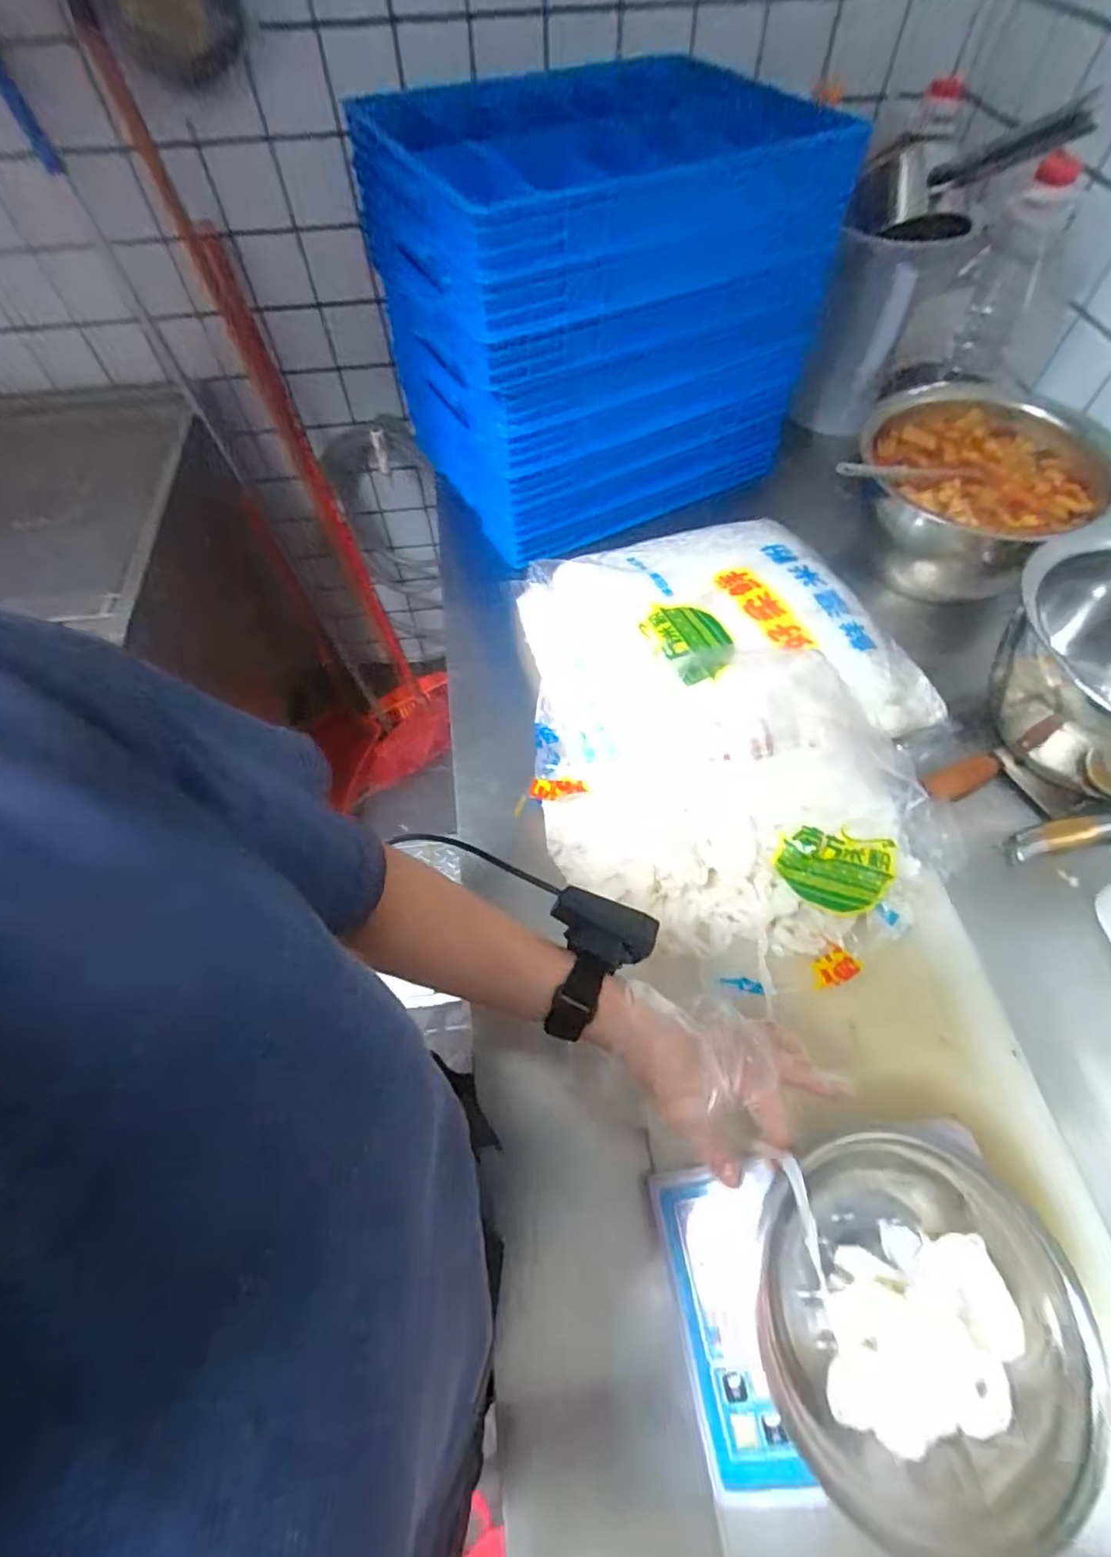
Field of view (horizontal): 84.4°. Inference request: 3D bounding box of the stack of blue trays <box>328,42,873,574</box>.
[{"bbox_3d":[0.047,-0.566,0.767,0.438,0.375,0.334,-19,61,-9],"label":"stack of blue trays"}]

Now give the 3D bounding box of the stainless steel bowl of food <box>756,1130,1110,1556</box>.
[{"bbox_3d":[0.219,0.321,0.363,0.170,0.064,0.181,-1,60,1],"label":"stainless steel bowl of food"}]

